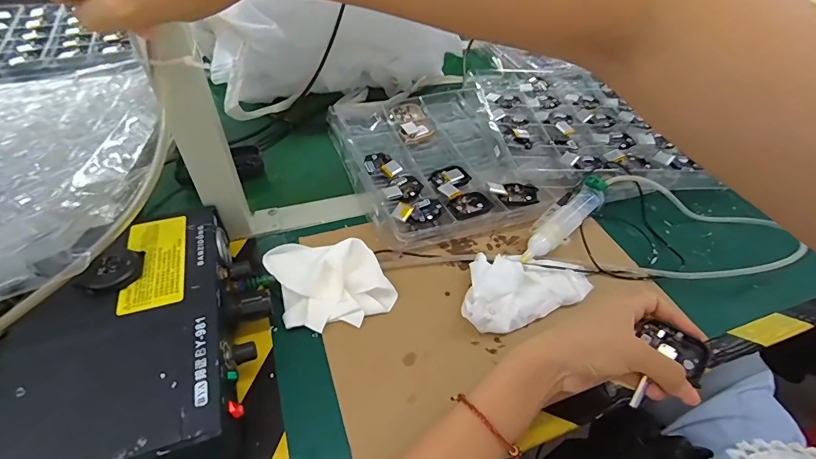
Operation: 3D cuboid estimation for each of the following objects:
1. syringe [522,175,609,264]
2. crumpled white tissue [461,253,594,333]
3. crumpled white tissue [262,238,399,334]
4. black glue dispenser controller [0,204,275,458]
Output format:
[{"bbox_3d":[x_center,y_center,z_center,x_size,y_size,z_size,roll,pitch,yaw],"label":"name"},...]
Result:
[{"bbox_3d":[0.182,-0.006,0.457,0.134,0.041,0.030,-38,61,-18],"label":"syringe"},{"bbox_3d":[0.117,0.060,0.419,0.139,0.028,0.083,-15,51,-18],"label":"crumpled white tissue"},{"bbox_3d":[-0.081,0.046,0.404,0.111,0.042,0.112,-18,51,-20],"label":"crumpled white tissue"},{"bbox_3d":[-0.220,0.088,0.338,0.193,0.065,0.252,-14,50,-17],"label":"black glue dispenser controller"}]

